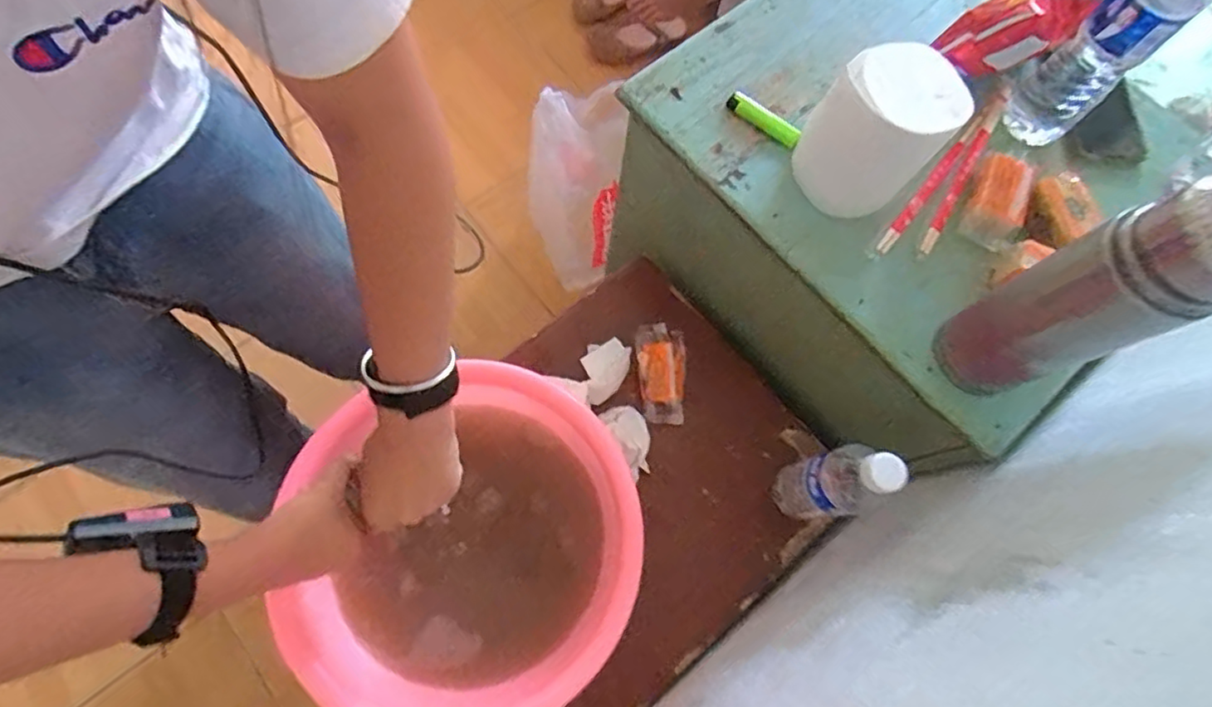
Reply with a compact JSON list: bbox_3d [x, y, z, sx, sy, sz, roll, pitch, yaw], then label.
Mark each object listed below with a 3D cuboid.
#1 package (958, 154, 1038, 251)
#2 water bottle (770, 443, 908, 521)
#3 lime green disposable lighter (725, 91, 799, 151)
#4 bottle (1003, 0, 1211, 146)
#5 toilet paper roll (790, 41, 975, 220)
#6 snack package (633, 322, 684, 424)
[{"bbox_3d":[0.379,-0.146,0.594,0.053,0.030,0.092,26,73,6],"label":"package"},{"bbox_3d":[0.221,0.129,0.614,0.052,0.216,0.064,-14,73,-7],"label":"water bottle"},{"bbox_3d":[0.159,-0.237,0.630,0.081,0.014,0.017,39,74,10],"label":"lime green disposable lighter"},{"bbox_3d":[0.454,-0.280,0.558,0.068,0.198,0.065,-41,78,-14],"label":"bottle"},{"bbox_3d":[0.235,-0.193,0.551,0.091,0.130,0.094,1,72,-2],"label":"toilet paper roll"},{"bbox_3d":[0.068,0.024,0.741,0.059,0.025,0.120,-5,85,-4],"label":"snack package"}]

